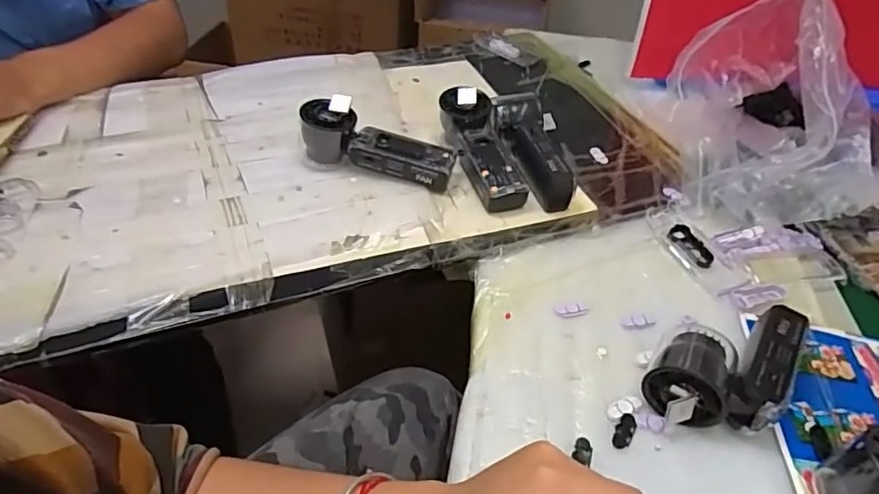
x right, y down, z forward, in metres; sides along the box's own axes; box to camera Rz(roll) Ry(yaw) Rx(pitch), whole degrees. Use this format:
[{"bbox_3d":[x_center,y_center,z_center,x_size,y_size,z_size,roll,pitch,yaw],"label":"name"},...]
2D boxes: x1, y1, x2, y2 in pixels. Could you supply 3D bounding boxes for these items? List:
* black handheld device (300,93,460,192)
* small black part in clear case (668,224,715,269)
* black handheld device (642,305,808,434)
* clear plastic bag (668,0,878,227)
[{"bbox_3d":[-0.063,-0.107,0.594,0.156,0.065,0.043,15,43,11],"label":"black handheld device"},{"bbox_3d":[0.246,0.000,0.562,0.026,0.009,0.053,-9,44,-15],"label":"small black part in clear case"},{"bbox_3d":[0.218,0.087,0.438,0.090,0.054,0.128,28,47,23],"label":"black handheld device"},{"bbox_3d":[0.361,-0.158,0.626,0.189,0.186,0.272,5,42,0],"label":"clear plastic bag"}]

